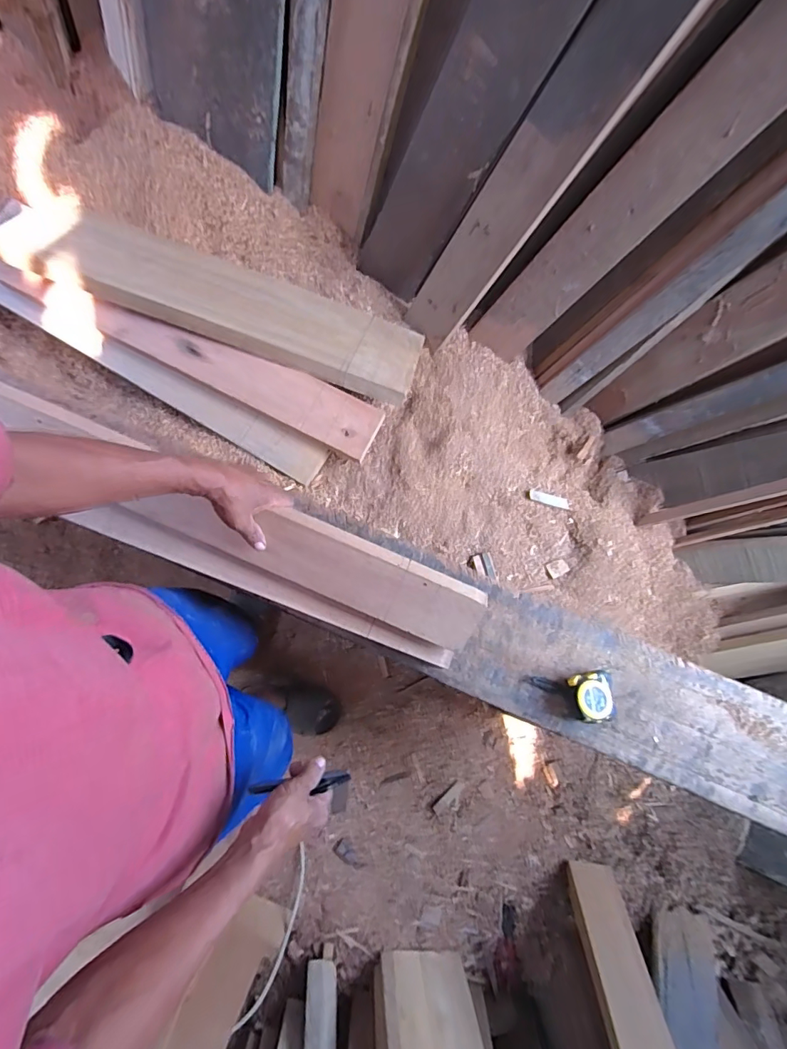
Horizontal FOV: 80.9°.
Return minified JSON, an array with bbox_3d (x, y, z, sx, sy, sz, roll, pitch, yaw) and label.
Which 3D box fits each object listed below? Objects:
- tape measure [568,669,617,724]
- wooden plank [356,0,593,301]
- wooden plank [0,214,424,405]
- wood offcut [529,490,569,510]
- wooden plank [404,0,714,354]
[{"bbox_3d":[0.311,0.267,0.709,0.074,0.042,0.074,-9,78,-4],"label":"tape measure"},{"bbox_3d":[0.128,-0.636,0.691,0.140,0.751,0.034,42,65,-9],"label":"wooden plank"},{"bbox_3d":[-0.331,-0.451,0.922,0.798,0.053,0.224,19,56,-3],"label":"wooden plank"},{"bbox_3d":[0.343,-0.055,1.016,0.117,0.007,0.023,12,76,-29],"label":"wood offcut"},{"bbox_3d":[0.228,-0.563,0.664,0.124,0.779,0.034,48,59,-2],"label":"wooden plank"}]

